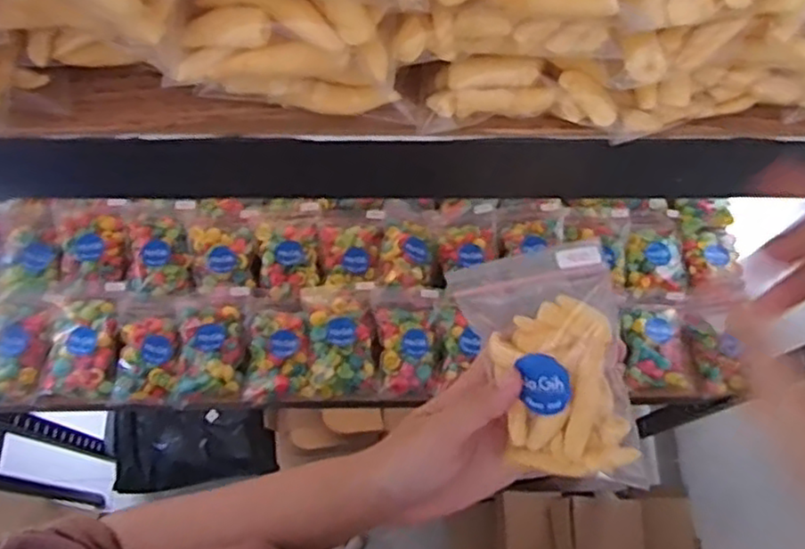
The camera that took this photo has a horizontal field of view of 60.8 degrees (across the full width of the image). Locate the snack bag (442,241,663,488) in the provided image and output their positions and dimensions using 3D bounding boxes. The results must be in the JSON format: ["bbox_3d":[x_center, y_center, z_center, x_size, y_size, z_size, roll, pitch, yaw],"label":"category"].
[{"bbox_3d":[0.069,0.045,0.320,0.074,0.022,0.109,-14,90,34],"label":"snack bag"}]

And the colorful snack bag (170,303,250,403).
[{"bbox_3d":[-0.194,0.078,0.703,0.071,0.039,0.102,3,69,0],"label":"colorful snack bag"}]

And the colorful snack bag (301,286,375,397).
[{"bbox_3d":[-0.065,0.066,0.705,0.070,0.034,0.109,0,69,-1],"label":"colorful snack bag"}]

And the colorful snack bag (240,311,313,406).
[{"bbox_3d":[-0.125,0.087,0.698,0.065,0.030,0.090,7,69,1],"label":"colorful snack bag"}]

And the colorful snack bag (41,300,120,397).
[{"bbox_3d":[-0.321,0.073,0.695,0.067,0.034,0.098,6,69,1],"label":"colorful snack bag"}]

